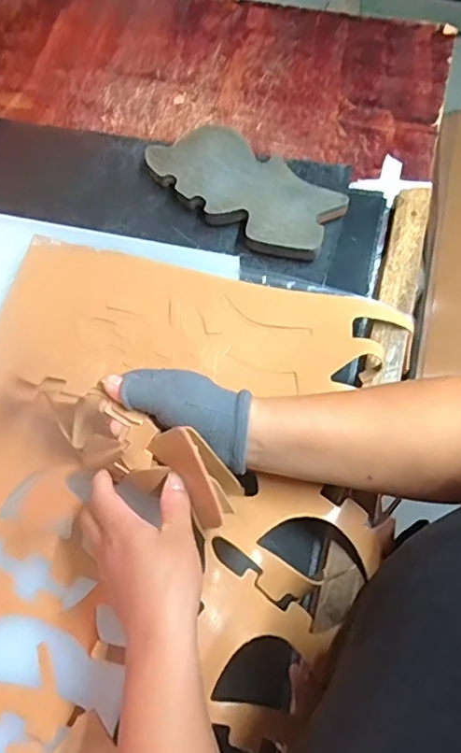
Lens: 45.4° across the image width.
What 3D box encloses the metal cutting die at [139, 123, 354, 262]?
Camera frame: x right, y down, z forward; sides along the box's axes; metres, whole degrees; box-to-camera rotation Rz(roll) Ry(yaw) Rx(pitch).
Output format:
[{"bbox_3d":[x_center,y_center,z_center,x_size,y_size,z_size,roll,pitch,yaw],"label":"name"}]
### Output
[{"bbox_3d":[0.015,-0.193,0.575,0.201,0.035,0.093,36,74,15],"label":"metal cutting die"}]

